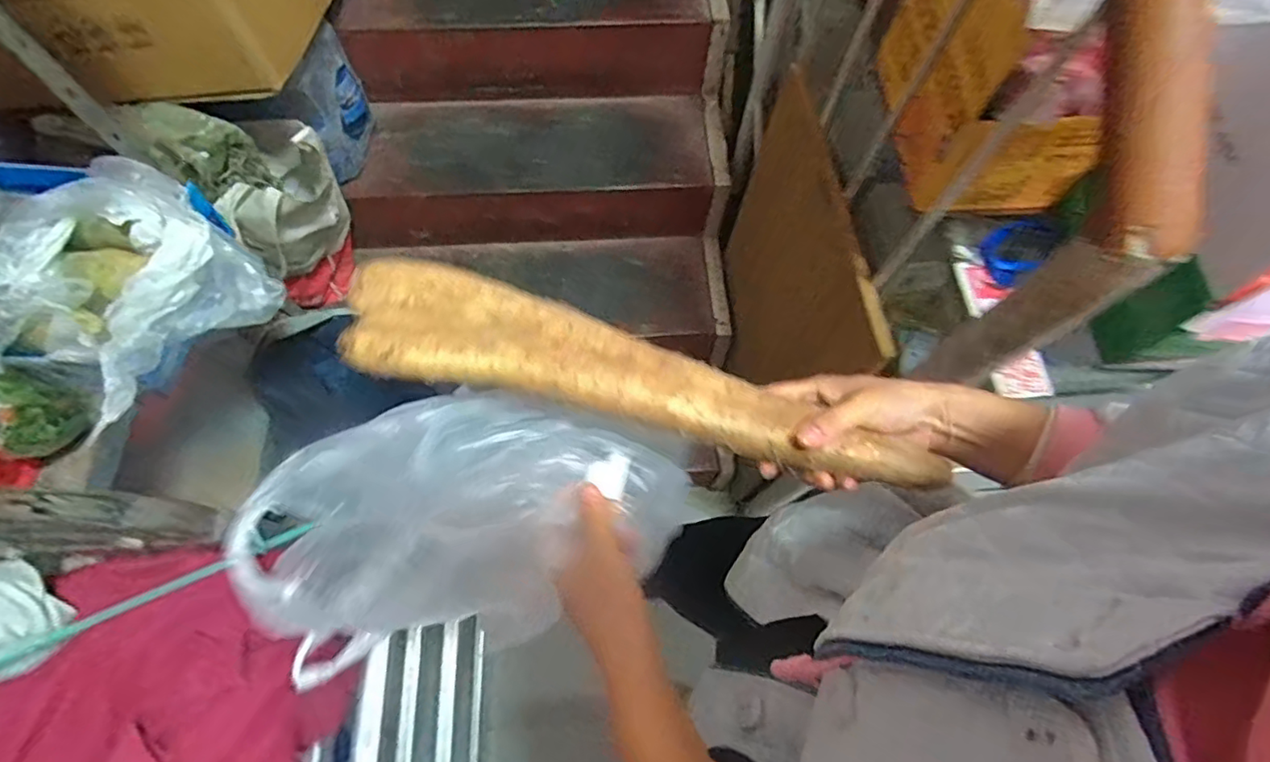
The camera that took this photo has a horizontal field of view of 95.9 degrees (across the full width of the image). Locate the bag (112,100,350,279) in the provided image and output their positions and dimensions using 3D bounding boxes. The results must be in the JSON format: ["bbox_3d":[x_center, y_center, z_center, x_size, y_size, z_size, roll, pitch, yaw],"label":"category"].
[{"bbox_3d":[-0.569,-0.300,0.899,0.207,0.266,0.194,42,71,14],"label":"bag"}]

